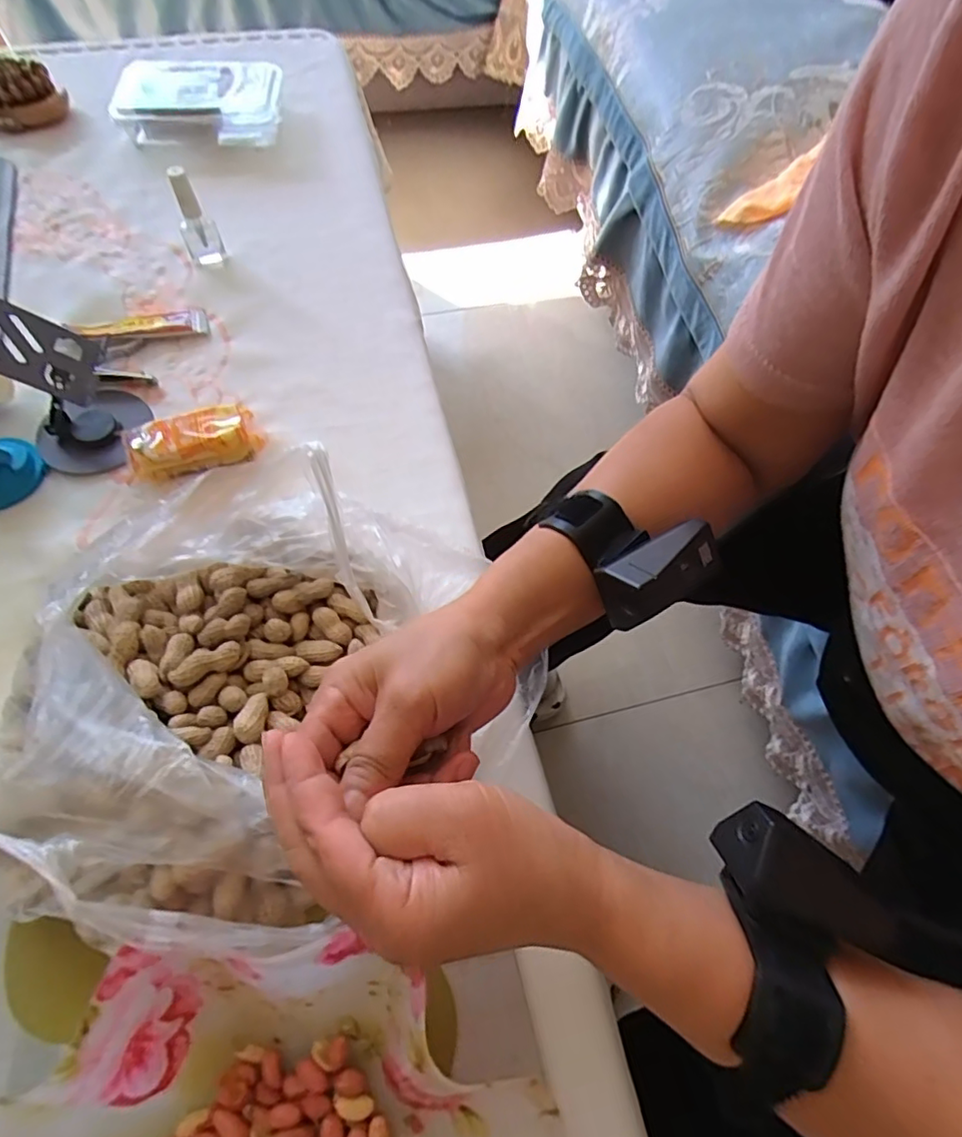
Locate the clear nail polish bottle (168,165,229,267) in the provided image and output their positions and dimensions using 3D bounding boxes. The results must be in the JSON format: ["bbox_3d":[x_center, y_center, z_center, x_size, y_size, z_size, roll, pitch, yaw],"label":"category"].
[{"bbox_3d":[-0.255,-0.312,0.512,0.032,0.078,0.025,-25,68,-15],"label":"clear nail polish bottle"}]

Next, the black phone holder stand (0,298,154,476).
[{"bbox_3d":[-0.297,-0.131,0.402,0.077,0.108,0.075,-37,71,-19],"label":"black phone holder stand"}]

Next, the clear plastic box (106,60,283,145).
[{"bbox_3d":[-0.299,-0.504,0.622,0.159,0.040,0.099,-5,64,-6],"label":"clear plastic box"}]

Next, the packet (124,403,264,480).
[{"bbox_3d":[-0.217,-0.096,0.433,0.090,0.028,0.041,-20,67,-13],"label":"packet"}]

